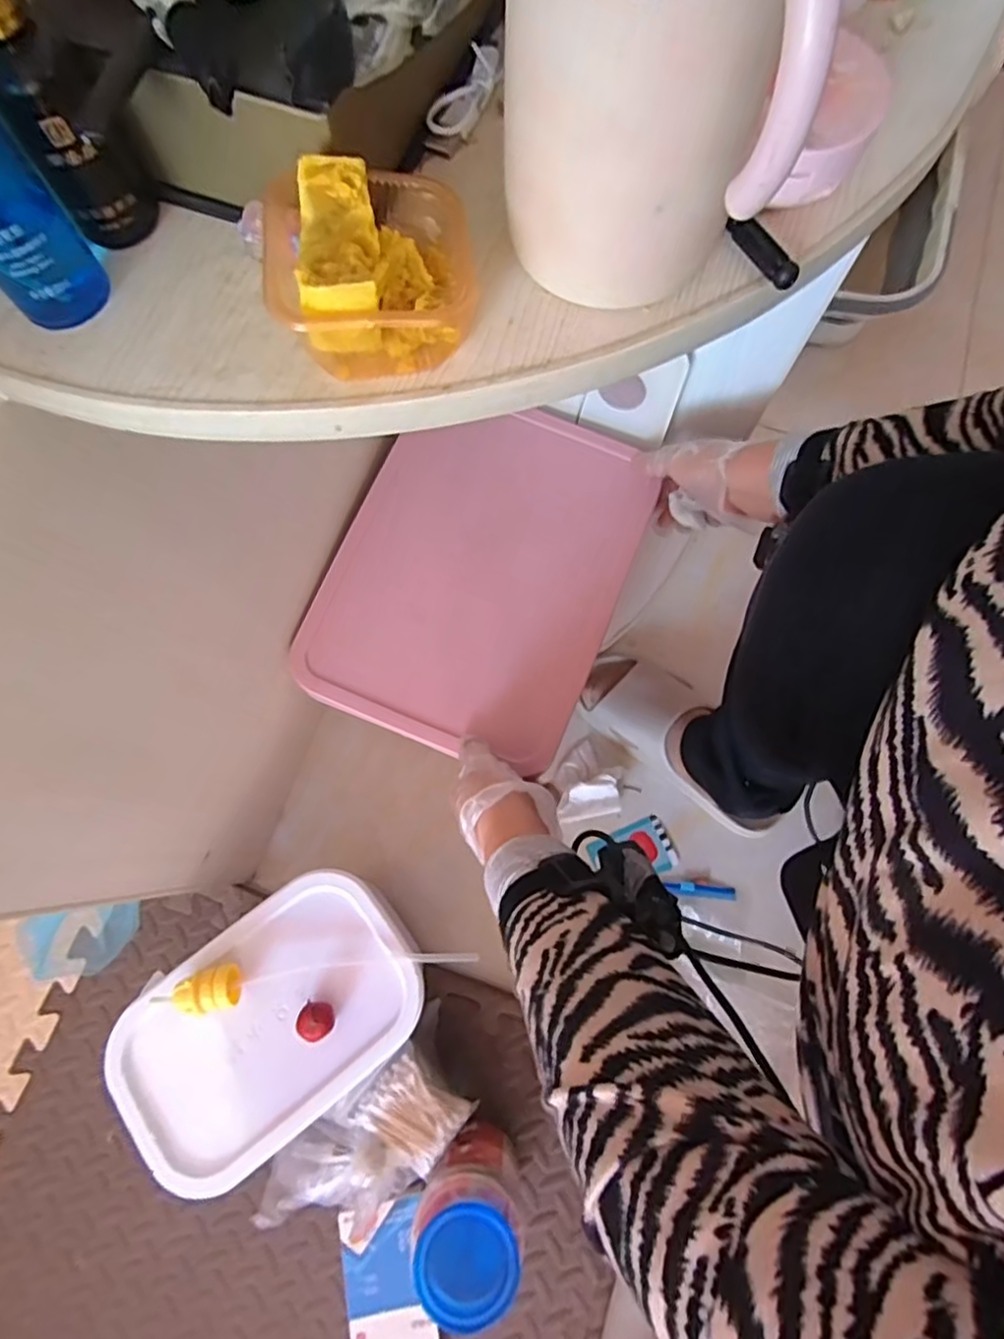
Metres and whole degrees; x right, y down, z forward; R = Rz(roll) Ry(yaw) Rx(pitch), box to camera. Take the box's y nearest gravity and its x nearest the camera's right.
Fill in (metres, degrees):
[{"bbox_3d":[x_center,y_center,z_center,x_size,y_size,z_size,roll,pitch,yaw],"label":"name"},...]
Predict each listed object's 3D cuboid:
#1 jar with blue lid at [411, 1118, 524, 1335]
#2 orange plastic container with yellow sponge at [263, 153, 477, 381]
[{"bbox_3d":[-0.028,0.466,0.535,0.084,0.138,0.091,0,74,0],"label":"jar with blue lid"},{"bbox_3d":[-0.045,-0.143,0.221,0.069,0.040,0.074,-6,75,-2],"label":"orange plastic container with yellow sponge"}]

